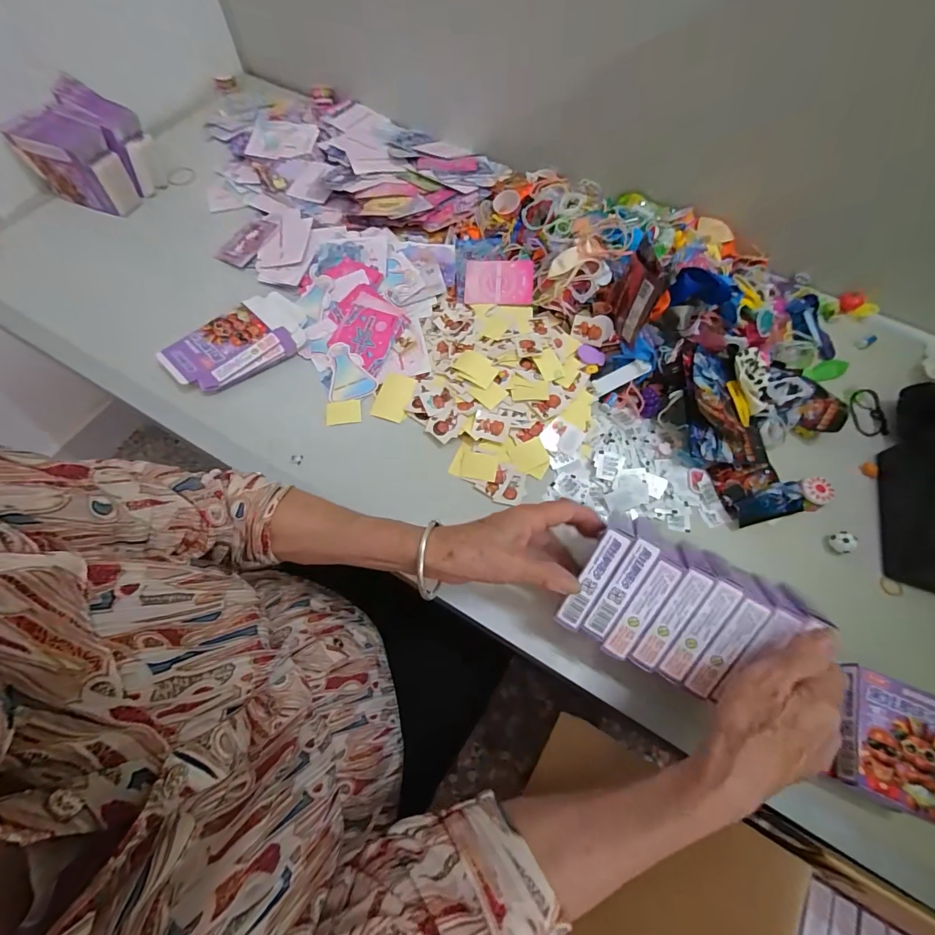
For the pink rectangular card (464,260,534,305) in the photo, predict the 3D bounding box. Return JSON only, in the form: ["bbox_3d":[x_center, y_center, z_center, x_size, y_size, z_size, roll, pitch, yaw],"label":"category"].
[{"bbox_3d":[0.041,-0.240,0.535,0.086,0.010,0.062,4,71,2],"label":"pink rectangular card"}]

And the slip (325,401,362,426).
[{"bbox_3d":[-0.146,-0.065,0.487,0.039,0.004,0.031,-6,67,-4],"label":"slip"}]

